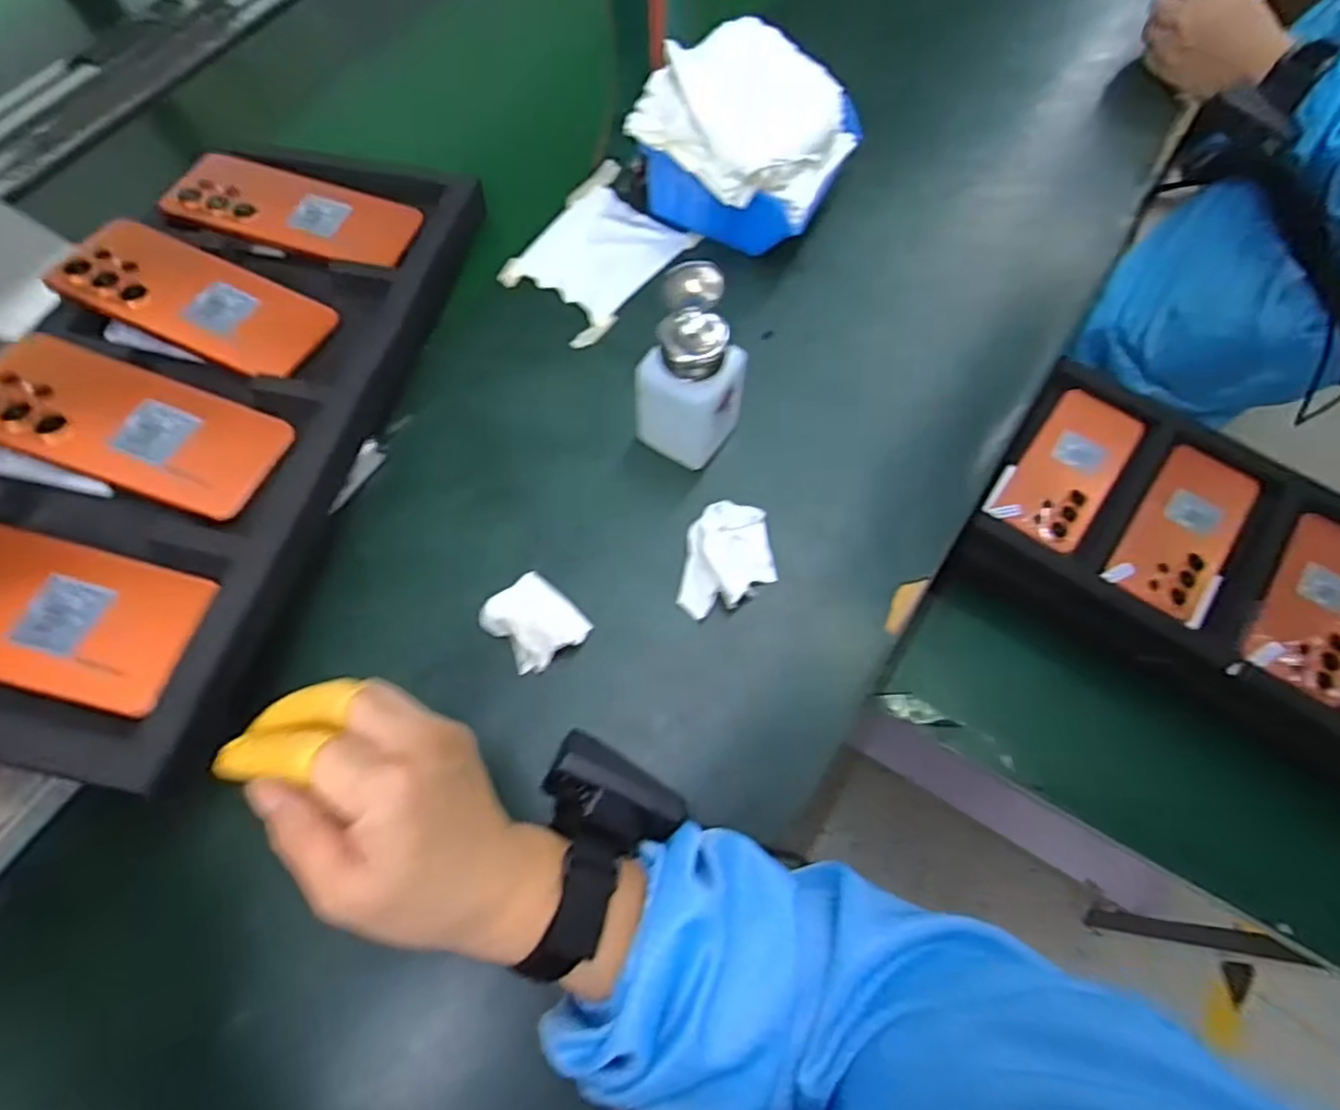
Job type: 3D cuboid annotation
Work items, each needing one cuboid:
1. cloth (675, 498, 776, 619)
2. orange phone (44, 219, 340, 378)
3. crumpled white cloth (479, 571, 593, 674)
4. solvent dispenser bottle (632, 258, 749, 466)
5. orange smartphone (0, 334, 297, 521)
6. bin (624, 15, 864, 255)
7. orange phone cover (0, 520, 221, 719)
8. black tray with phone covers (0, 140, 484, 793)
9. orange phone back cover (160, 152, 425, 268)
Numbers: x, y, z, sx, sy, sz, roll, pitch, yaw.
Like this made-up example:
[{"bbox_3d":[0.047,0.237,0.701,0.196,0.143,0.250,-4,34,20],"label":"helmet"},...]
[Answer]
[{"bbox_3d":[0.038,0.002,0.450,0.056,0.024,0.075,9,67,4],"label":"cloth"},{"bbox_3d":[-0.315,-0.171,0.475,0.172,0.007,0.075,24,58,0],"label":"orange phone"},{"bbox_3d":[-0.083,0.042,0.436,0.048,0.019,0.054,-41,72,-16],"label":"crumpled white cloth"},{"bbox_3d":[0.012,-0.105,0.440,0.050,0.118,0.054,39,72,15],"label":"solvent dispenser bottle"},{"bbox_3d":[-0.319,-0.077,0.417,0.170,0.007,0.075,21,61,-4],"label":"orange smartphone"},{"bbox_3d":[0.055,-0.301,0.525,0.133,0.114,0.120,31,70,13],"label":"bin"},{"bbox_3d":[-0.324,0.025,0.361,0.174,0.009,0.082,14,54,-1],"label":"orange phone cover"},{"bbox_3d":[-0.297,-0.107,0.447,0.221,0.032,0.463,12,60,-2],"label":"black tray with phone covers"},{"bbox_3d":[-0.278,-0.258,0.530,0.172,0.009,0.070,12,66,-4],"label":"orange phone back cover"}]

